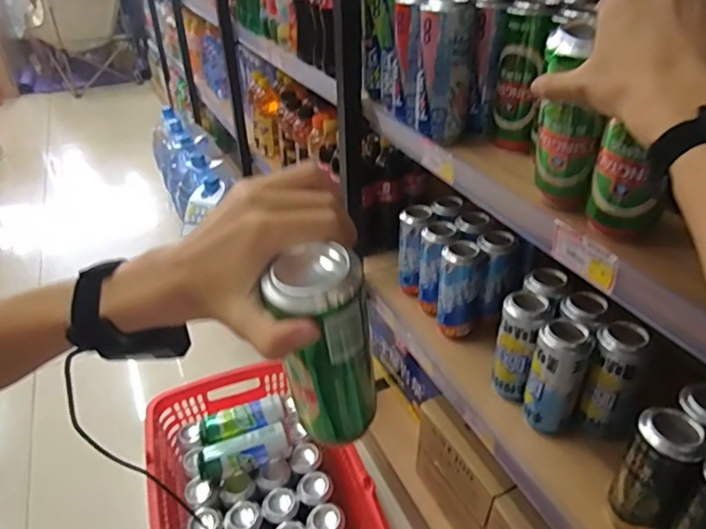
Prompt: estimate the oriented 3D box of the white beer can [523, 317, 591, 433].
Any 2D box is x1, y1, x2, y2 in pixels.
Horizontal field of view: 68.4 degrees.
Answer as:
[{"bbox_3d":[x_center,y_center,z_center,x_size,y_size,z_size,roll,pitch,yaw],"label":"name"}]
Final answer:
[{"bbox_3d":[0.264,0.147,0.687,0.053,0.151,0.057,-1,35,0],"label":"white beer can"}]

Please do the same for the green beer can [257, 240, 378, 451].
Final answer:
[{"bbox_3d":[-0.017,0.067,0.367,0.058,0.164,0.059,-3,41,3],"label":"green beer can"}]

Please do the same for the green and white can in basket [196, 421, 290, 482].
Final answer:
[{"bbox_3d":[-0.200,0.354,0.967,0.171,0.068,0.064,-19,38,-24],"label":"green and white can in basket"}]

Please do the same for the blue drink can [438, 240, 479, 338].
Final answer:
[{"bbox_3d":[0.170,0.044,0.839,0.055,0.160,0.055,8,36,13],"label":"blue drink can"}]

